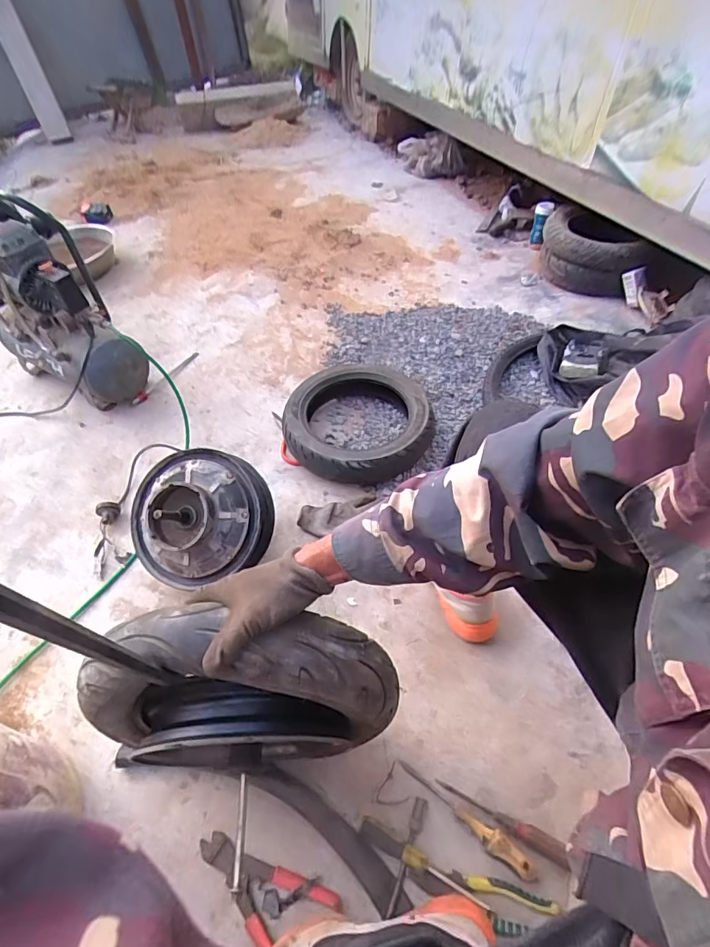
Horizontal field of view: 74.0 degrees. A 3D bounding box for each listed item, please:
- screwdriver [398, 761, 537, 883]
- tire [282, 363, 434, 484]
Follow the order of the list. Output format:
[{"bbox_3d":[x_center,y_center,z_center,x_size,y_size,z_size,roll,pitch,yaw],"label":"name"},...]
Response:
[{"bbox_3d":[0.151,0.488,0.670,0.213,0.024,0.031,27,53,20],"label":"screwdriver"},{"bbox_3d":[0.005,-0.135,1.147,0.345,0.093,0.355,0,49,-3],"label":"tire"}]

